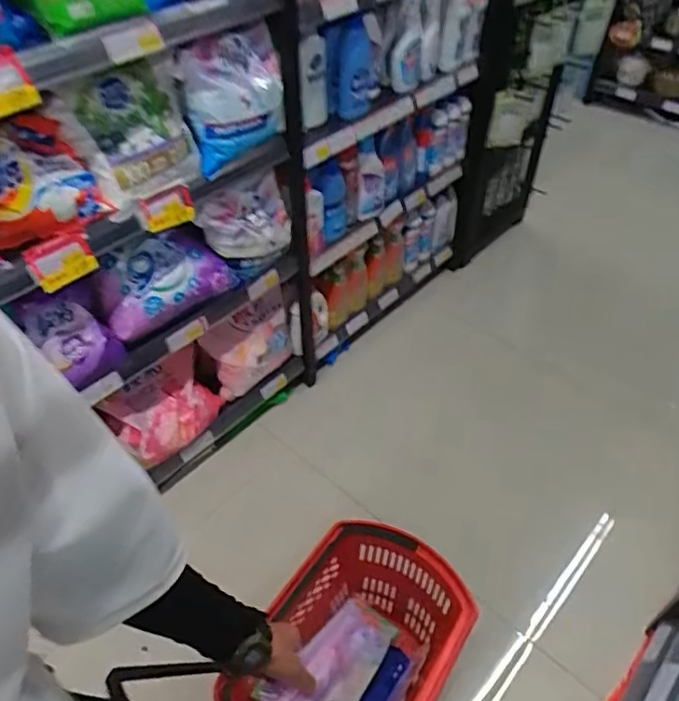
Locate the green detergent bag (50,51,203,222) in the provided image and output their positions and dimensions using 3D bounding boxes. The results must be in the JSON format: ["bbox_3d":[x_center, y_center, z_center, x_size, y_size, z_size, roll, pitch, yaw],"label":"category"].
[{"bbox_3d":[-0.374,-0.400,1.078,0.134,0.212,0.228,30,54,27],"label":"green detergent bag"}]

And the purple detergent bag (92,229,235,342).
[{"bbox_3d":[-0.407,-0.169,1.304,0.287,0.208,0.090,-35,11,-25],"label":"purple detergent bag"}]

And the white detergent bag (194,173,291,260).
[{"bbox_3d":[-0.221,-0.282,1.360,0.074,0.163,0.241,1,30,43],"label":"white detergent bag"}]

